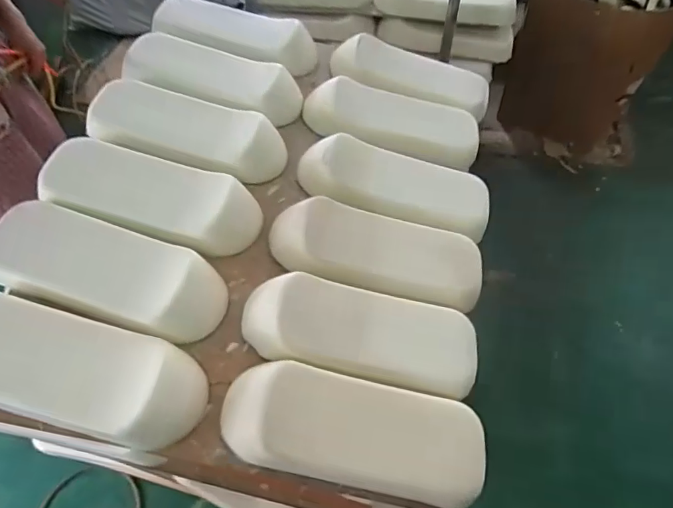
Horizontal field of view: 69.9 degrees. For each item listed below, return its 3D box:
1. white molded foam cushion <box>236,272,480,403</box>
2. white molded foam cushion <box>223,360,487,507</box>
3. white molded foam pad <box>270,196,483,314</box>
[{"bbox_3d":[0.052,0.141,0.871,0.420,0.091,0.167,14,55,-7],"label":"white molded foam cushion"},{"bbox_3d":[0.032,0.287,0.781,0.421,0.104,0.160,17,55,-9],"label":"white molded foam cushion"},{"bbox_3d":[0.083,-0.005,0.962,0.421,0.107,0.157,15,55,-5],"label":"white molded foam pad"}]

